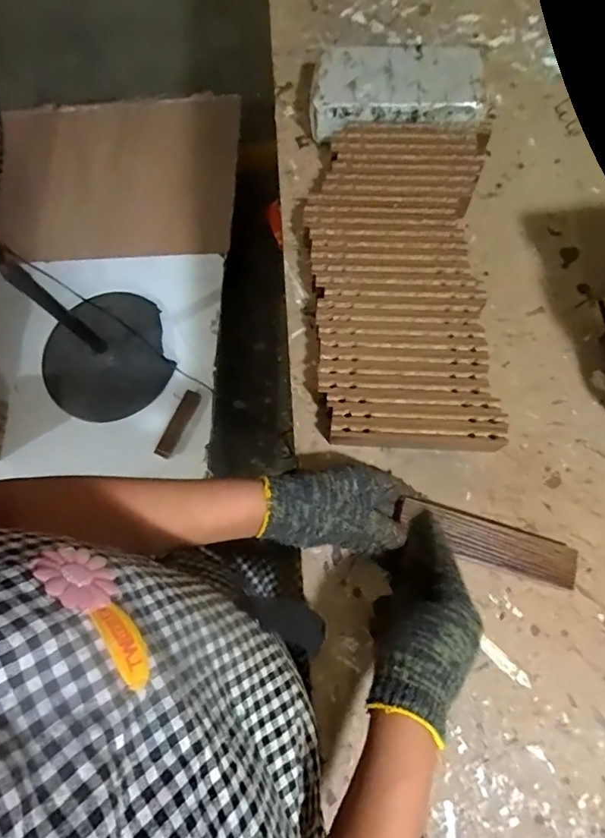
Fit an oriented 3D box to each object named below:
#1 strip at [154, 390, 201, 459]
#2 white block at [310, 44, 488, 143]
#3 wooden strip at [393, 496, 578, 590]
[{"bbox_3d":[-0.311,0.014,1.238,0.042,0.008,0.178,28,88,3],"label":"strip"},{"bbox_3d":[0.110,-0.382,0.591,0.198,0.064,0.098,-1,75,4],"label":"white block"},{"bbox_3d":[0.175,0.115,0.470,0.171,0.017,0.044,20,76,3],"label":"wooden strip"}]

